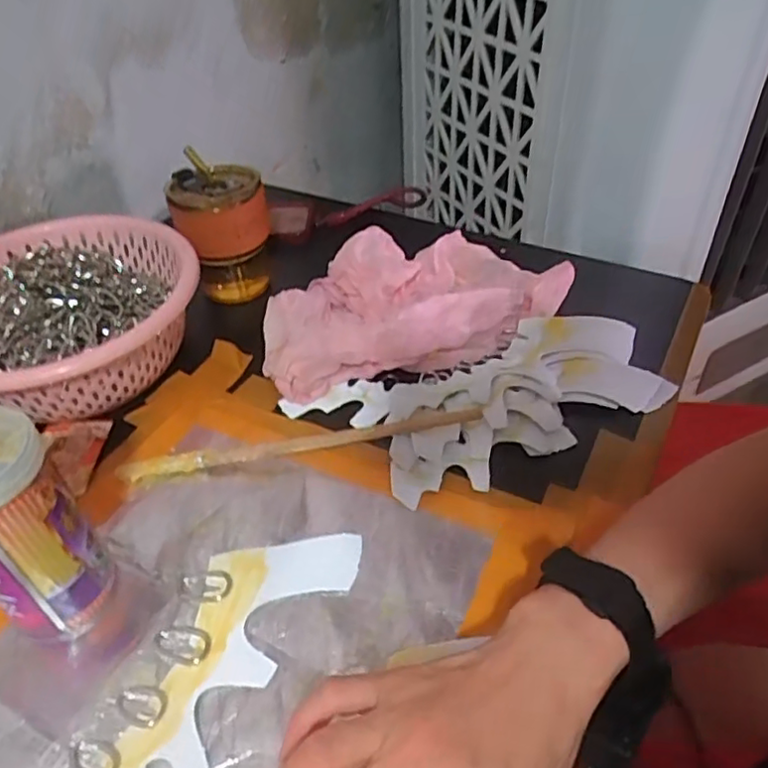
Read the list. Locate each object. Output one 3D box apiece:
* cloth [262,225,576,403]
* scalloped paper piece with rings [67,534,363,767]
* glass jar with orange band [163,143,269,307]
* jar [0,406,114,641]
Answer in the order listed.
[{"bbox_3d":[0.028,-0.073,0.557,0.272,0.062,0.125,-15,45,-12],"label":"cloth"},{"bbox_3d":[-0.100,0.155,0.353,0.080,0.011,0.212,19,48,22],"label":"scalloped paper piece with rings"},{"bbox_3d":[-0.149,-0.142,0.597,0.083,0.139,0.064,-14,45,-12],"label":"glass jar with orange band"},{"bbox_3d":[-0.200,0.080,0.351,0.055,0.128,0.062,28,52,29],"label":"jar"}]

